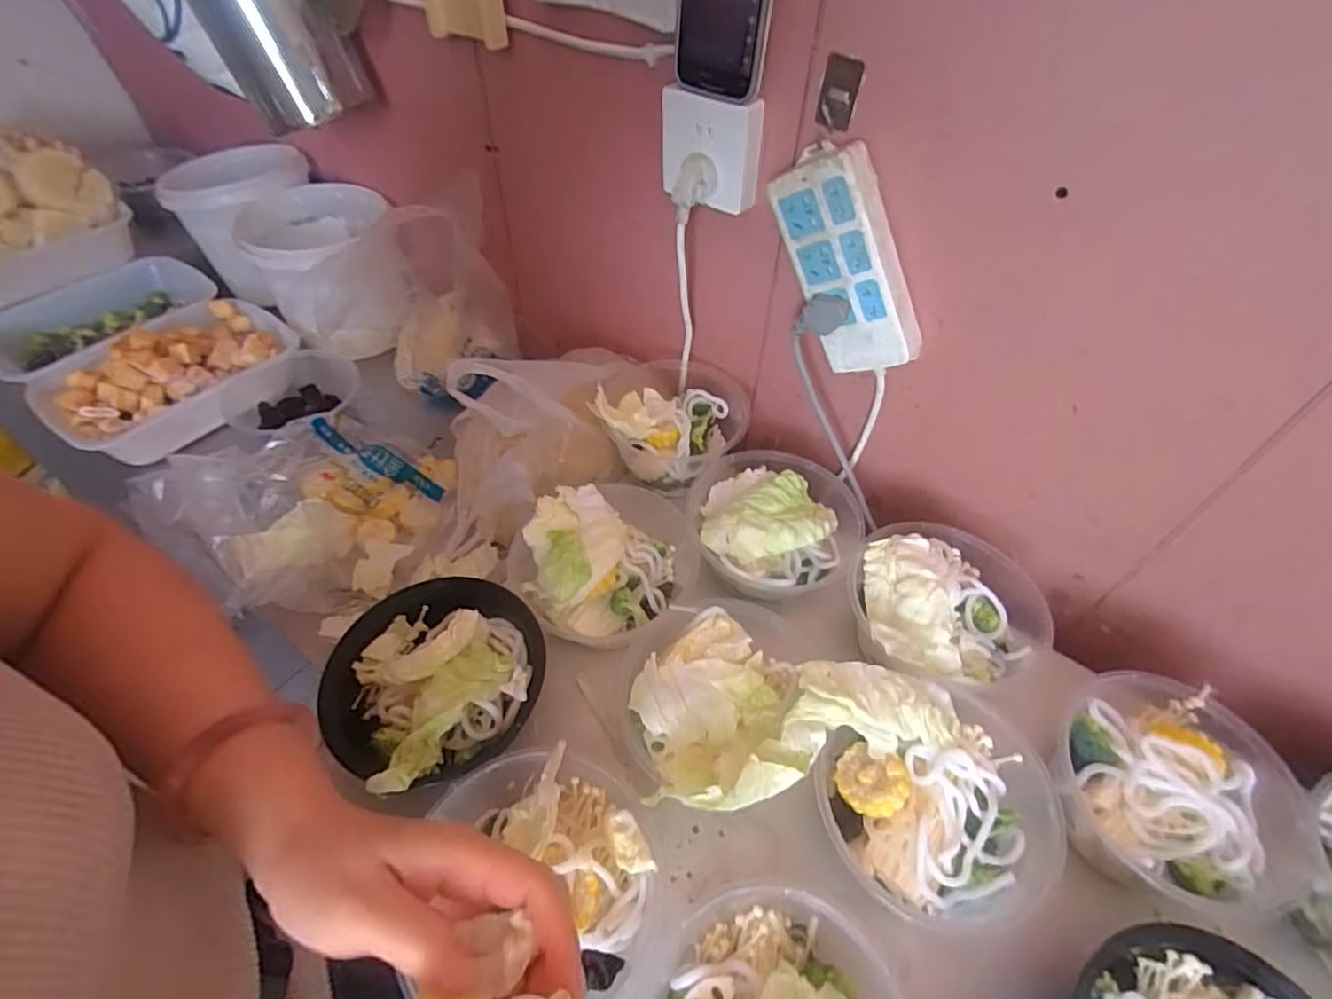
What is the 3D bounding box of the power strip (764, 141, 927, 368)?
[{"bbox_3d":[0.152,-0.197,0.527,0.083,0.189,0.040,-1,37,48],"label":"power strip"}]

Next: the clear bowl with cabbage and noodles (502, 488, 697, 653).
[{"bbox_3d":[-0.056,0.057,0.583,0.169,0.069,0.152,9,50,6],"label":"clear bowl with cabbage and noodles"}]

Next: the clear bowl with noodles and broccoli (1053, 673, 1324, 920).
[{"bbox_3d":[0.378,0.217,0.461,0.162,0.073,0.152,19,52,13],"label":"clear bowl with noodles and broccoli"}]

